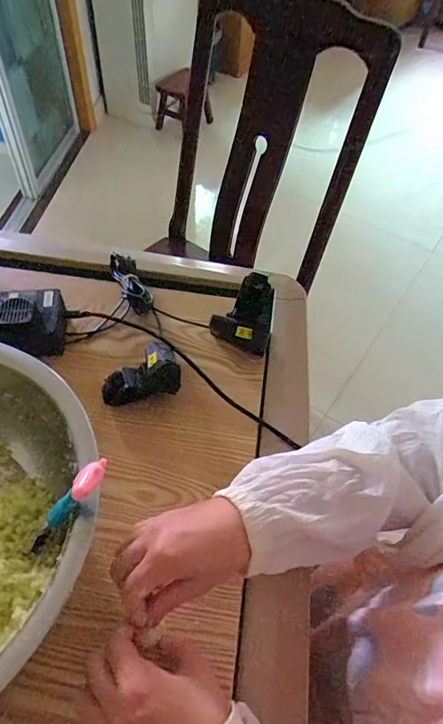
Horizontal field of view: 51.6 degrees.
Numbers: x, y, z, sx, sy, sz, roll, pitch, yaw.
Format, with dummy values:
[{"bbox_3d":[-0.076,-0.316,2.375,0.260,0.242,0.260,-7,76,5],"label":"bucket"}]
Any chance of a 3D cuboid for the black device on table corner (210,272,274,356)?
[{"bbox_3d":[0.030,-0.059,0.560,0.073,0.074,0.063,22,55,13],"label":"black device on table corner"}]

